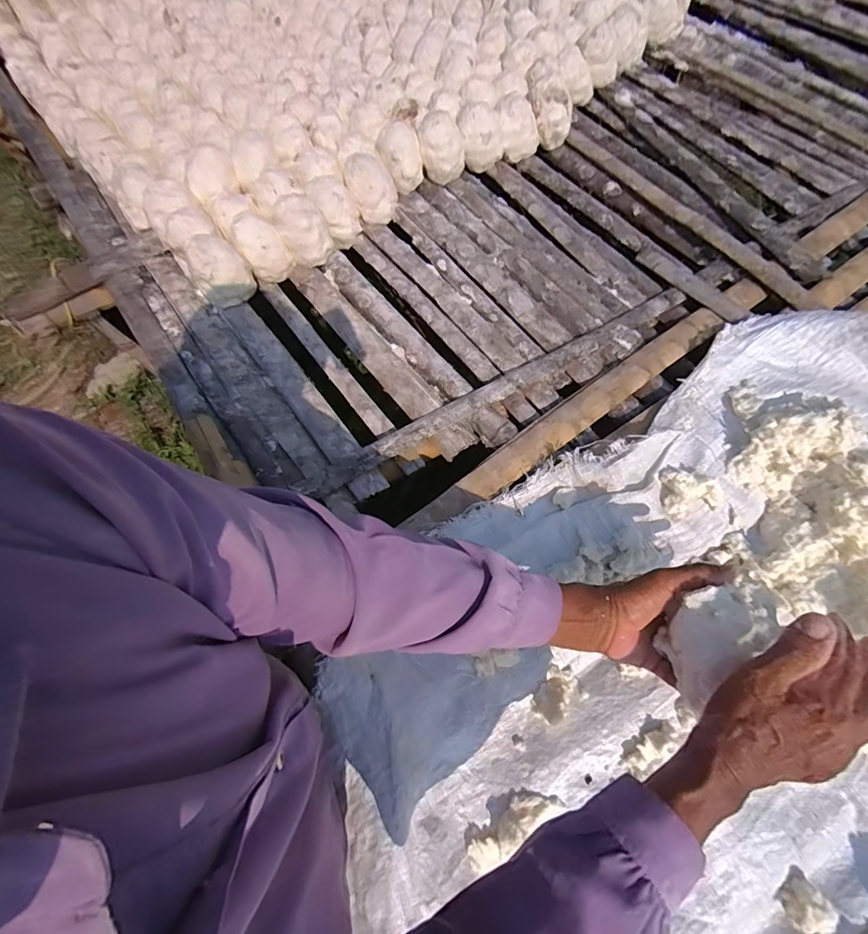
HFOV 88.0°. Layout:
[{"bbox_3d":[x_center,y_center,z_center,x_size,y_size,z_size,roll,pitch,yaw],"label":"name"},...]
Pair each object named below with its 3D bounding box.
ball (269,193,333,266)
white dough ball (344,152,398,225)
[{"bbox_3d":[-0.223,-0.406,0.772,0.082,0.108,0.090,-1,66,2],"label":"ball"},{"bbox_3d":[-0.114,-0.509,0.824,0.086,0.097,0.074,-15,66,-4],"label":"white dough ball"}]

